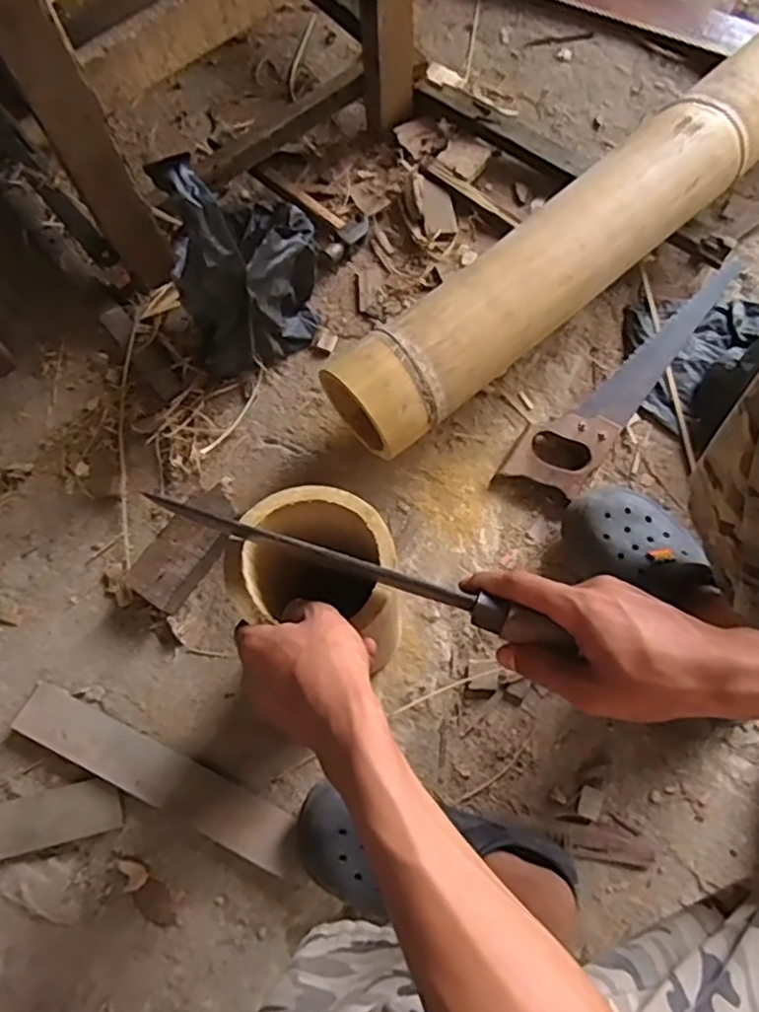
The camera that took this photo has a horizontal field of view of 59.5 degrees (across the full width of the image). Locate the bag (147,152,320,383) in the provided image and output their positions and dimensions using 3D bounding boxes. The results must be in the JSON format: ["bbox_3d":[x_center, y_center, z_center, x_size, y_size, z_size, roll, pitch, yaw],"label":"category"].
[{"bbox_3d":[-0.146,-0.267,0.716,0.130,0.260,0.176,9,75,3],"label":"bag"}]

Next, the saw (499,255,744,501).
[{"bbox_3d":[0.309,-0.180,0.811,0.086,0.031,0.433,38,80,10],"label":"saw"}]

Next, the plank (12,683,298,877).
[{"bbox_3d":[-0.228,0.273,0.677,0.321,0.007,0.052,23,62,12],"label":"plank"}]

